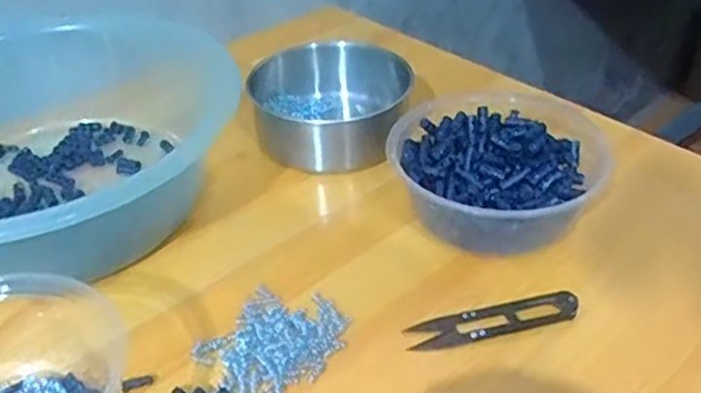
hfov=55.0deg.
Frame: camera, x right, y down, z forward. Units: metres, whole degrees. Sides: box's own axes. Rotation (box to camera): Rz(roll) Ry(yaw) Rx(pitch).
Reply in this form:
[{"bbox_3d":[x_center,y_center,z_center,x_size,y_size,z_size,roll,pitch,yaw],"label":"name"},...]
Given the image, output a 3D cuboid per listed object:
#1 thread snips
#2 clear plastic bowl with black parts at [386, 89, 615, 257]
[{"bbox_3d":[0.082,0.069,0.384,0.097,0.009,0.020,-6,37,-7],"label":"thread snips"},{"bbox_3d":[0.102,-0.014,0.458,0.144,0.059,0.132,0,37,0],"label":"clear plastic bowl with black parts"}]

